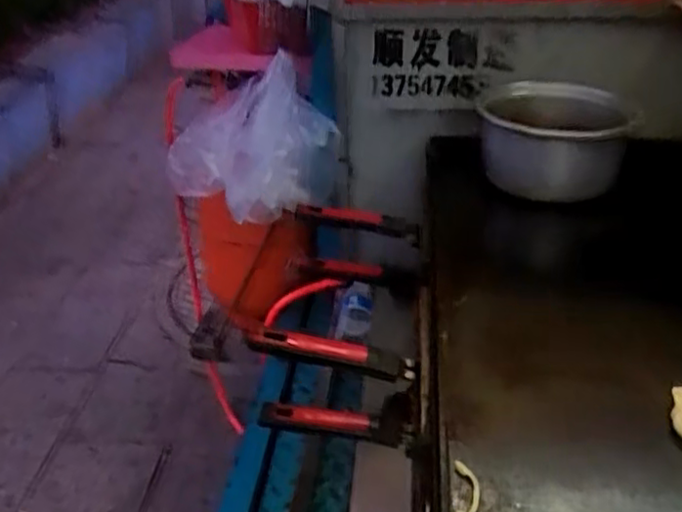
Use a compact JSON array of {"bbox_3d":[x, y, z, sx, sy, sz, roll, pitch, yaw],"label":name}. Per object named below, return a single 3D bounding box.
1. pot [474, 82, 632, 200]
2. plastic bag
[{"bbox_3d":[0.326,-0.177,1.088,0.197,0.134,0.230,3,32,9],"label":"pot"},{"bbox_3d":[-0.184,-0.212,1.316,0.275,0.246,0.251,-15,34,-20],"label":"plastic bag"}]

